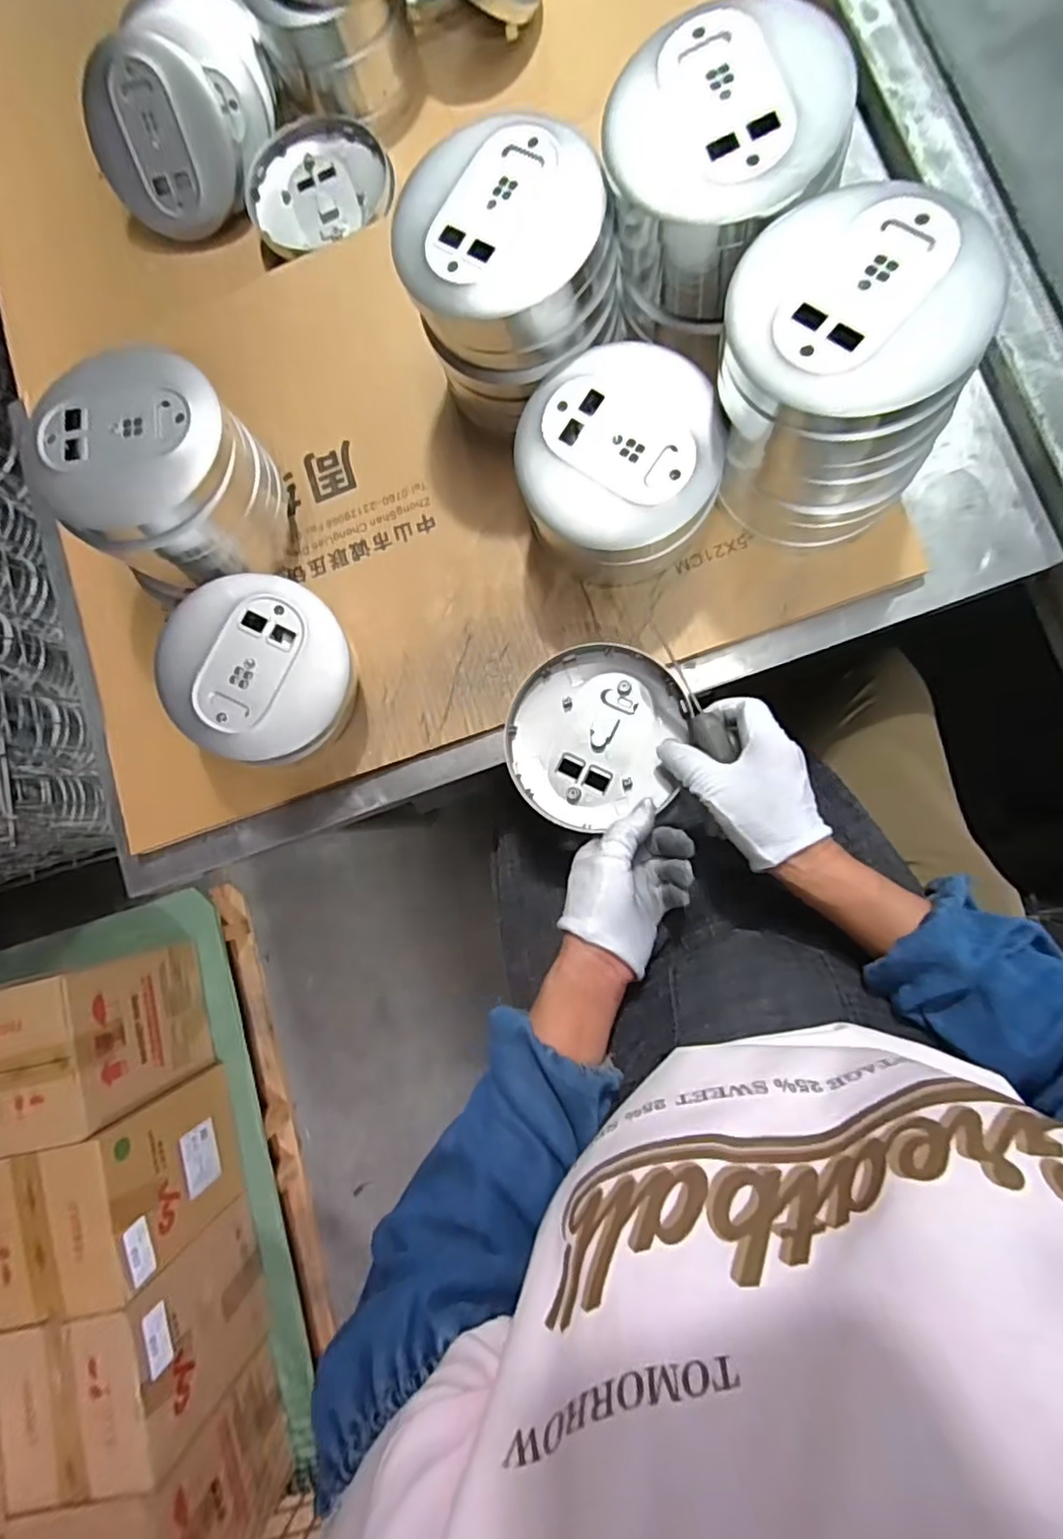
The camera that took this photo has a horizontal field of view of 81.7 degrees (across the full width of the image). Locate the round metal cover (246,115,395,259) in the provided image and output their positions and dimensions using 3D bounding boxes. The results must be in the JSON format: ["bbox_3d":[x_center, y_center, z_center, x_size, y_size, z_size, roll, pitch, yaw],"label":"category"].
[{"bbox_3d":[-0.201,-0.549,0.572,0.132,0.017,0.132,-1,86,8],"label":"round metal cover"}]

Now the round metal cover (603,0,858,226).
[{"bbox_3d":[0.108,-0.368,0.342,0.127,0.017,0.127,-1,86,8],"label":"round metal cover"}]

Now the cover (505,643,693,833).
[{"bbox_3d":[0.048,-0.026,0.449,0.128,0.013,0.125,-1,86,8],"label":"cover"}]

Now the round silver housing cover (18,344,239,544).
[{"bbox_3d":[-0.268,-0.220,0.412,0.130,0.043,0.112,-28,82,5],"label":"round silver housing cover"}]

